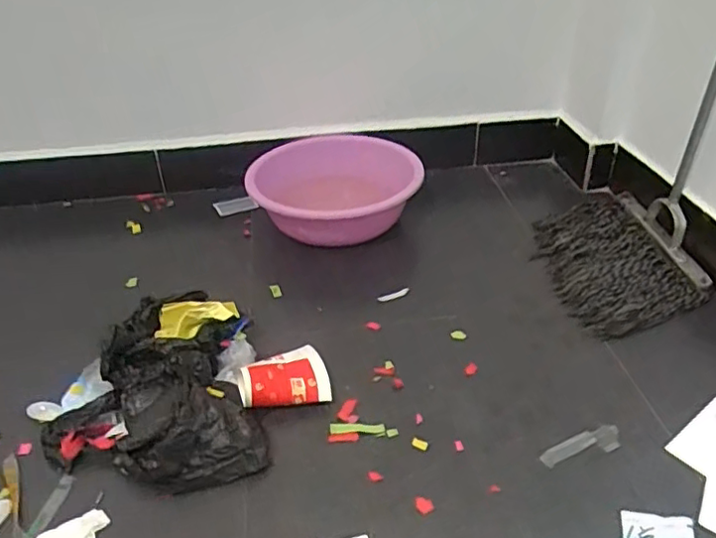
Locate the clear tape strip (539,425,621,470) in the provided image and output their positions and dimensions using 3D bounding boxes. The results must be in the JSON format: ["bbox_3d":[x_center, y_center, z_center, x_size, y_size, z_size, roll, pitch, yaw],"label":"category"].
[{"bbox_3d":[0.306,0.242,0.832,0.122,0.004,0.037,-13,37,-14],"label":"clear tape strip"}]

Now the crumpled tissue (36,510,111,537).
[{"bbox_3d":[-0.355,0.330,0.753,0.090,0.013,0.045,-14,38,-15],"label":"crumpled tissue"}]

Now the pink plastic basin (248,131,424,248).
[{"bbox_3d":[-0.037,-0.160,1.346,0.354,0.156,0.354,-2,35,1],"label":"pink plastic basin"}]

